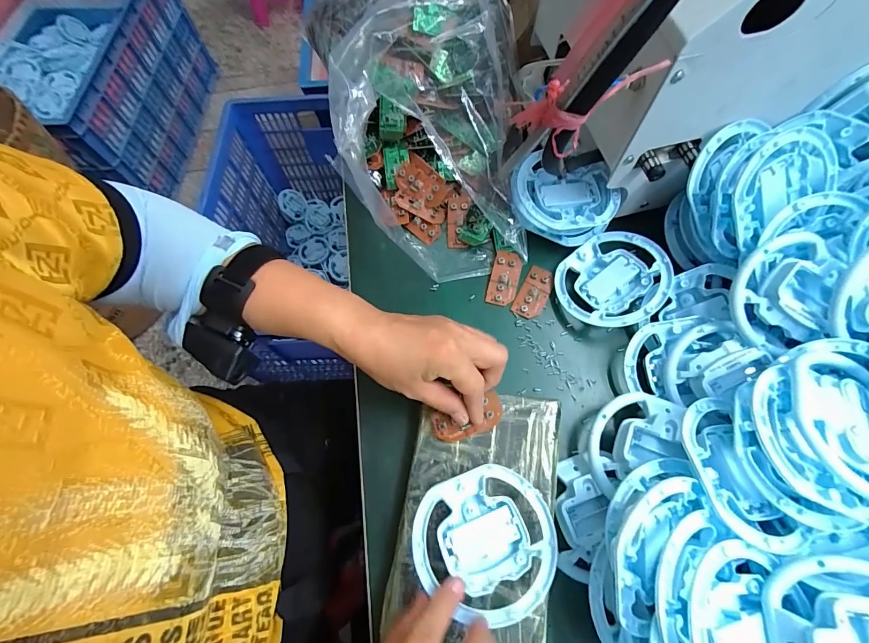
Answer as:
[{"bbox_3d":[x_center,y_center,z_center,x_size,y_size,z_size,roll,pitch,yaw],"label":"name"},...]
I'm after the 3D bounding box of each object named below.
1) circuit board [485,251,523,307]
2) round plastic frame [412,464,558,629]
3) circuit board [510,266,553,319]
[{"bbox_3d":[0.076,-0.046,0.428,0.029,0.010,0.060,14,69,8],"label":"circuit board"},{"bbox_3d":[0.039,0.168,0.301,0.103,0.019,0.099,-1,68,2],"label":"round plastic frame"},{"bbox_3d":[0.107,-0.030,0.422,0.029,0.006,0.059,27,72,13],"label":"circuit board"}]

